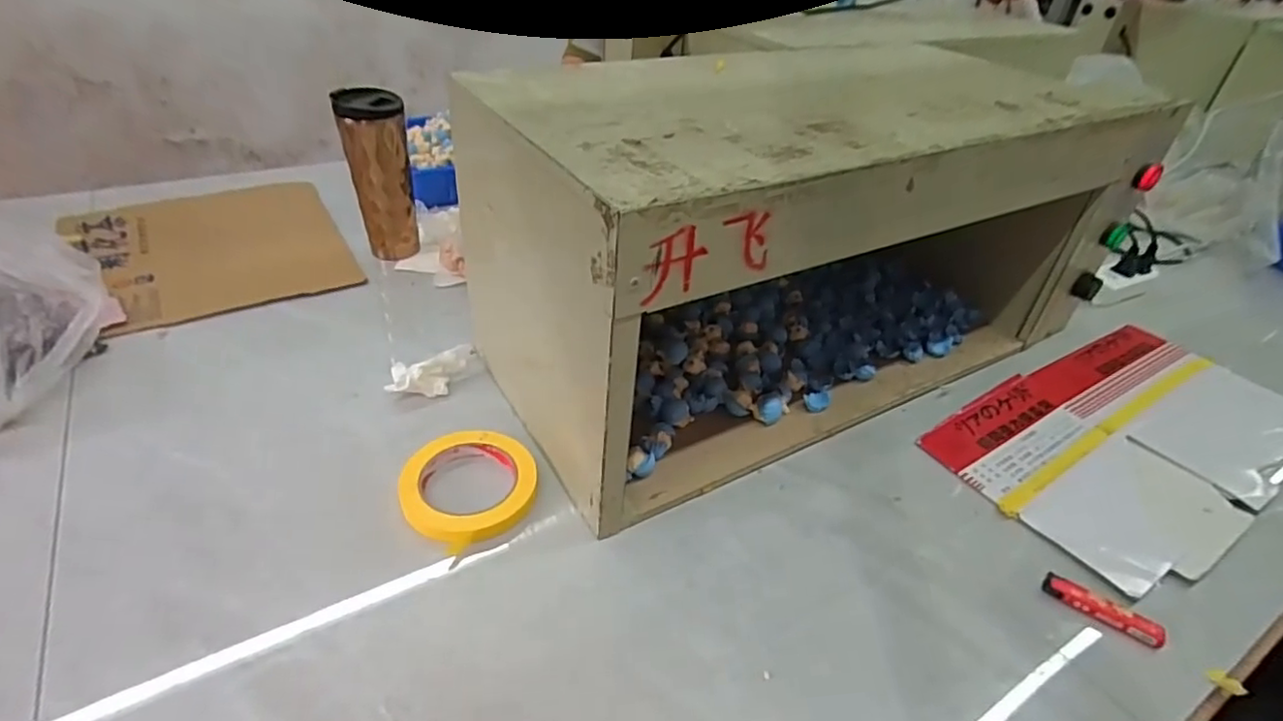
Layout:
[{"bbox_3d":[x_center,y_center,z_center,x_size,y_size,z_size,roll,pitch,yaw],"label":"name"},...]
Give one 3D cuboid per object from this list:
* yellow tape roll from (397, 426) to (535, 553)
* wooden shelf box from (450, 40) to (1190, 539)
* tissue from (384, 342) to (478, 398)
[{"bbox_3d":[-0.146,0.102,0.538,0.108,0.017,0.108,4,38,-3],"label":"yellow tape roll"},{"bbox_3d":[0.168,-0.125,0.650,0.616,0.282,0.279,-17,43,-26],"label":"wooden shelf box"},{"bbox_3d":[-0.204,0.012,0.640,0.098,0.034,0.041,-25,47,-33],"label":"tissue"}]

